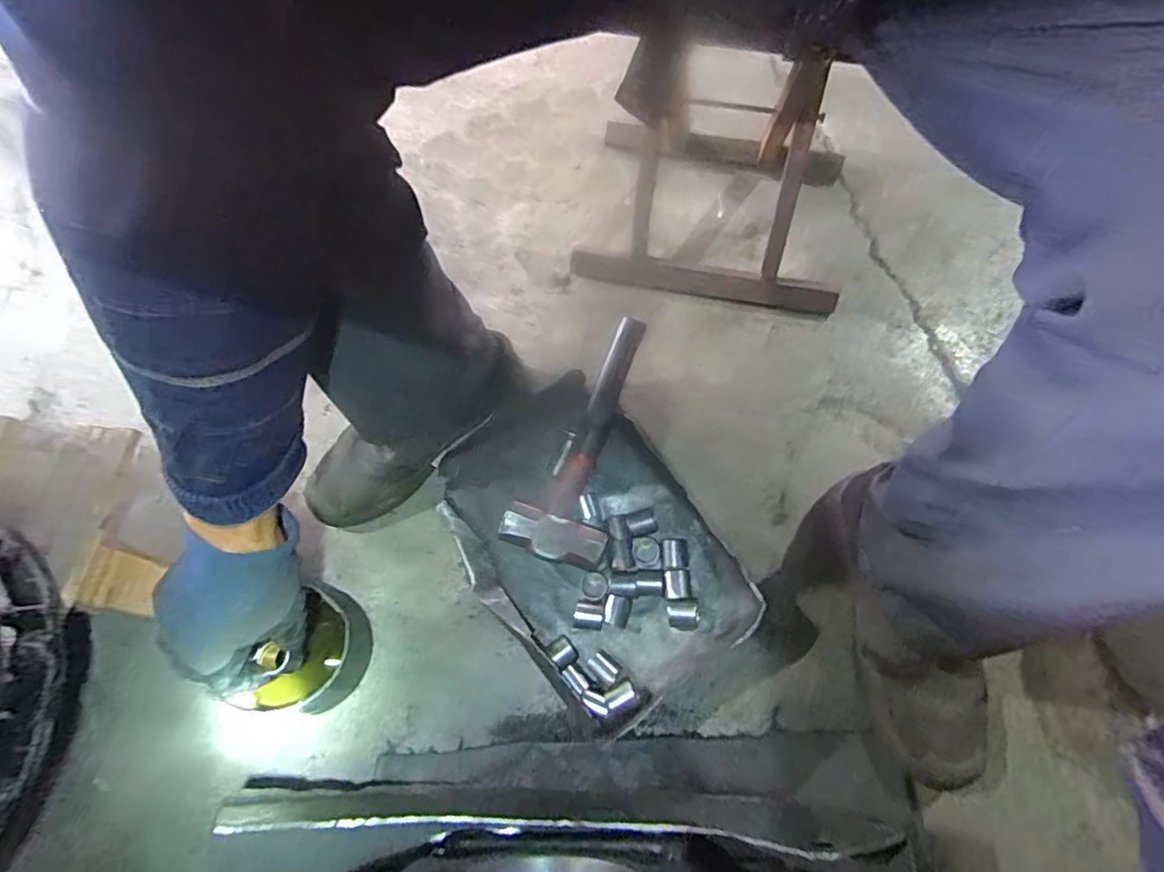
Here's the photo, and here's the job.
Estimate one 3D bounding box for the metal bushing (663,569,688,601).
[{"bbox_3d":[0.091,0.145,0.546,0.025,0.016,0.028,-1,67,1],"label":"metal bushing"}]

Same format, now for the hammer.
[{"bbox_3d":[0.008,0.002,0.583,0.096,0.050,0.255,20,83,10],"label":"hammer"}]

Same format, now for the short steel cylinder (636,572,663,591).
[{"bbox_3d":[0.065,0.141,0.549,0.025,0.016,0.016,4,67,3],"label":"short steel cylinder"}]

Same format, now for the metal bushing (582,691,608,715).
[{"bbox_3d":[0.012,0.239,0.508,0.025,0.017,0.014,29,70,13],"label":"metal bushing"}]

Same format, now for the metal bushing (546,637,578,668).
[{"bbox_3d":[-0.018,0.203,0.528,0.023,0.019,0.025,-37,71,-14],"label":"metal bushing"}]

